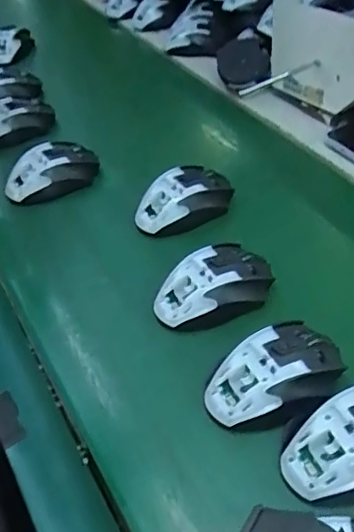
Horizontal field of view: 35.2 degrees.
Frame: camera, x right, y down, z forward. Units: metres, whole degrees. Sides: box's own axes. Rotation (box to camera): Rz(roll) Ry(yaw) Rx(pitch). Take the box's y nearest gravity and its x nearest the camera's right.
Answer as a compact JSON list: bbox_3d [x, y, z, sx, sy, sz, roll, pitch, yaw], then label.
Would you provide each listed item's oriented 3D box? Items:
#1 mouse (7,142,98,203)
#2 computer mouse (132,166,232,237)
[{"bbox_3d":[-0.152,-0.111,0.680,0.112,0.054,0.057,-20,42,-16],"label":"mouse"},{"bbox_3d":[0.007,-0.073,0.617,0.111,0.043,0.061,-25,44,-21],"label":"computer mouse"}]

